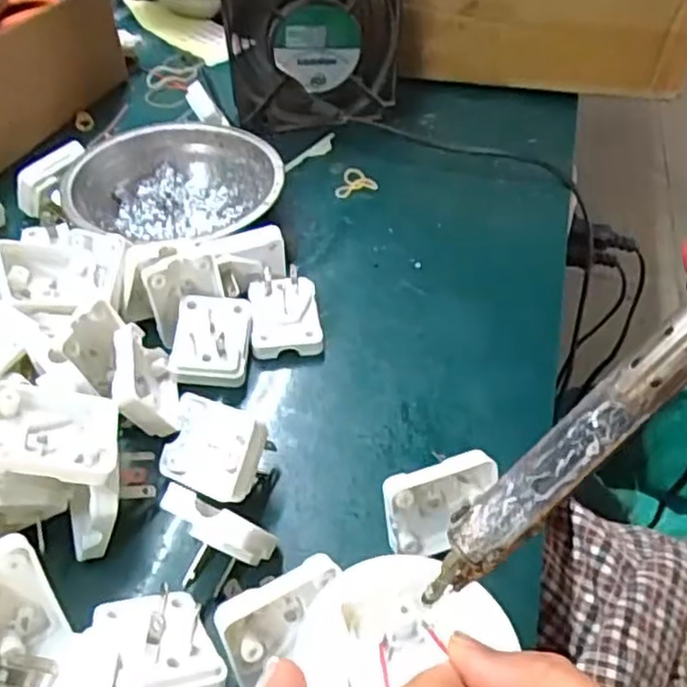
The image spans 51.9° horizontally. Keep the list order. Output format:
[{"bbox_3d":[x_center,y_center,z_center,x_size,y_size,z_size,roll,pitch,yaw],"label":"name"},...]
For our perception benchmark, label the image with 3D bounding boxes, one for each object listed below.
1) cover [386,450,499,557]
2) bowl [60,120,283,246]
[{"bbox_3d":[0.040,0.067,0.293,0.047,0.039,0.022,-13,50,-15],"label":"cover"},{"bbox_3d":[-0.103,-0.092,0.434,0.117,0.037,0.115,1,46,-1],"label":"bowl"}]

